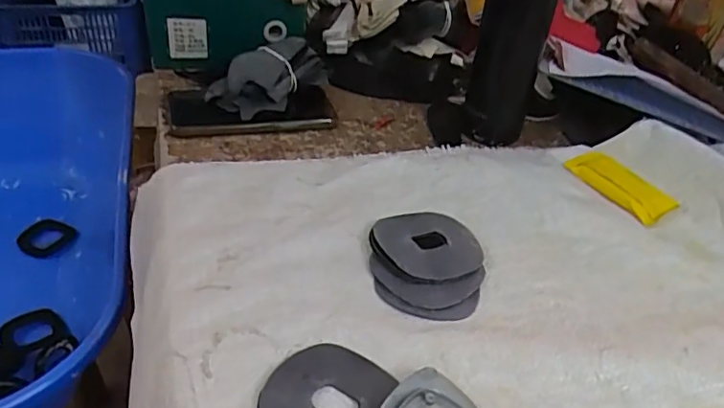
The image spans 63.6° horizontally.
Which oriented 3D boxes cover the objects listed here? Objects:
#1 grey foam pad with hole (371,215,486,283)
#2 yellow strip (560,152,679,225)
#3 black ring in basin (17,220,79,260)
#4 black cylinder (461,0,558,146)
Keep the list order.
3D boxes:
[{"bbox_3d":[0.051,0.030,0.453,0.080,0.011,0.076,-12,41,-22],"label":"grey foam pad with hole"},{"bbox_3d":[0.241,-0.019,0.547,0.047,0.009,0.097,-21,45,-31],"label":"yellow strip"},{"bbox_3d":[-0.413,0.045,0.769,0.067,0.015,0.065,4,38,-3],"label":"black ring in basin"},{"bbox_3d":[0.148,-0.175,0.569,0.066,0.216,0.059,17,39,13],"label":"black cylinder"}]

